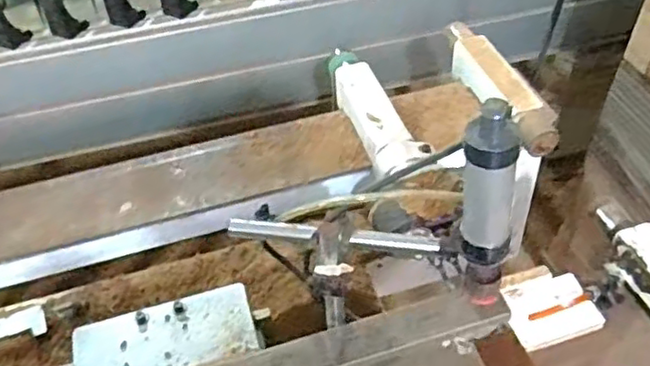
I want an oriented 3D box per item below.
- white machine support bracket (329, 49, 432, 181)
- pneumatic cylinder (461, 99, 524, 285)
[{"bbox_3d":[0.065,-0.118,1.022,0.067,0.064,0.306,-14,47,-11],"label":"white machine support bracket"},{"bbox_3d":[0.153,0.023,0.629,0.042,0.219,0.052,-22,48,-17],"label":"pneumatic cylinder"}]

